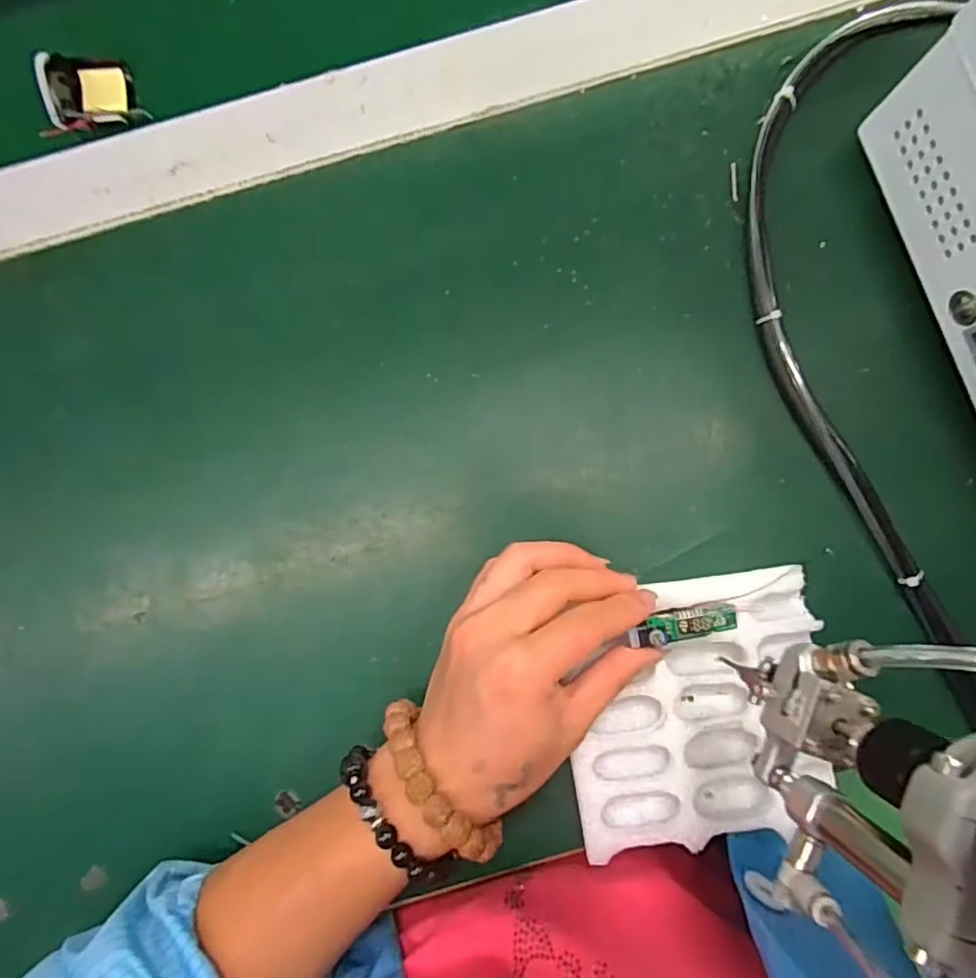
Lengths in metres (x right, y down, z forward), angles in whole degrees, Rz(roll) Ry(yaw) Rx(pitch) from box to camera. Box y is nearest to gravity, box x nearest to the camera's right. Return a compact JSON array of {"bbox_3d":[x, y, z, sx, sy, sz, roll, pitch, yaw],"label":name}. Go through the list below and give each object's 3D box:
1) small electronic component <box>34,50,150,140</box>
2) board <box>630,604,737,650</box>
[{"bbox_3d":[-0.225,-0.225,0.343,0.050,0.025,0.043,-10,89,-1],"label":"small electronic component"},{"bbox_3d":[0.094,0.066,0.295,0.051,0.004,0.015,-13,86,0],"label":"board"}]

